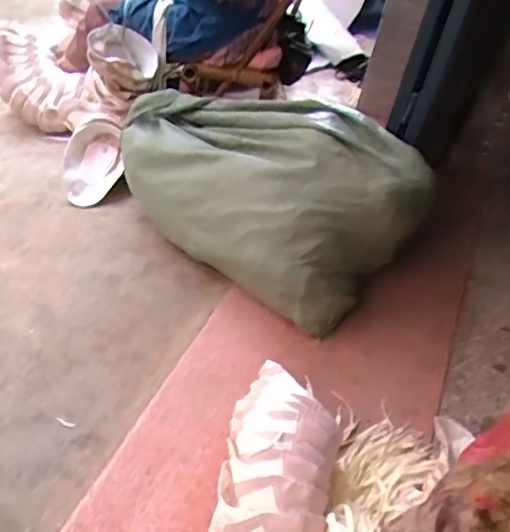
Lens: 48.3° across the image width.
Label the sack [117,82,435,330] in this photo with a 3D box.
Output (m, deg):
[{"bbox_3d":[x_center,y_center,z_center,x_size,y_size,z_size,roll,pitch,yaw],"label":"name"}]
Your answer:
[{"bbox_3d":[0.016,-0.215,1.330,0.678,0.300,0.420,36,47,25],"label":"sack"}]

